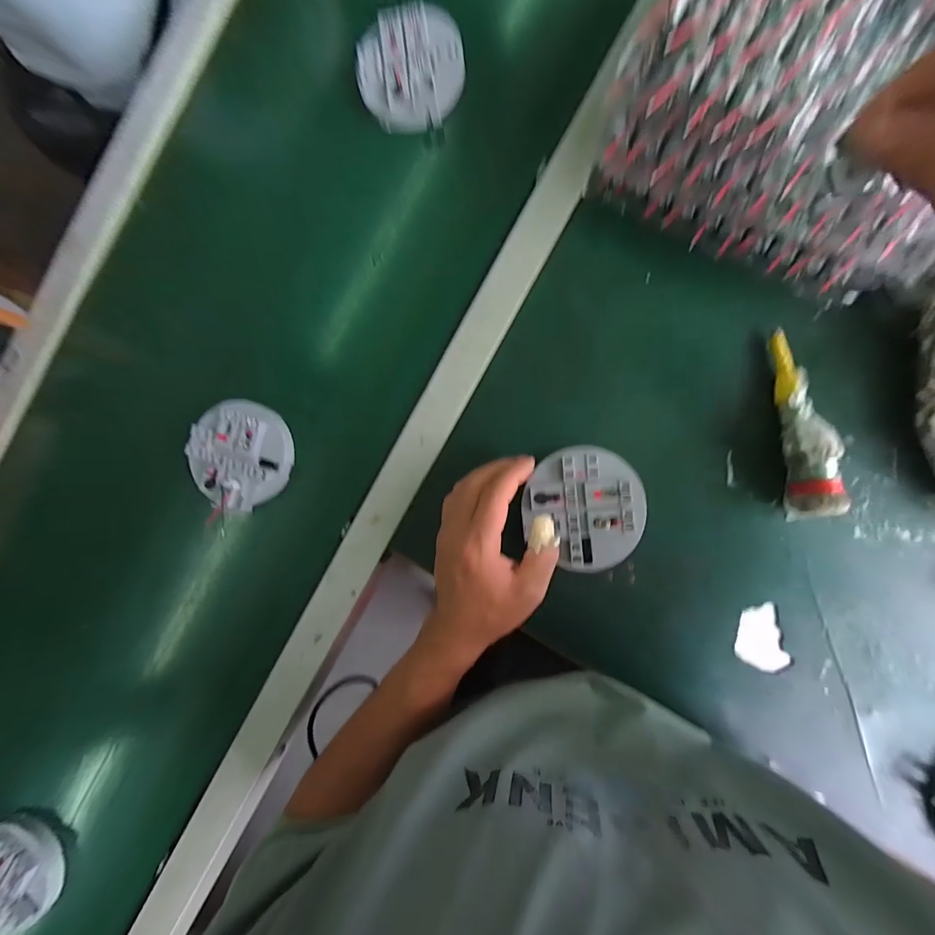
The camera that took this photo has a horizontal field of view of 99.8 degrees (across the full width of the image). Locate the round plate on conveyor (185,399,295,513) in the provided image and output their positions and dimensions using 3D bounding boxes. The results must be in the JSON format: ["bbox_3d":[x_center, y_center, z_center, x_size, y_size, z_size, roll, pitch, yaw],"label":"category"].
[{"bbox_3d":[-0.226,-0.015,0.389,0.100,0.025,0.099,0,87,7],"label":"round plate on conveyor"}]

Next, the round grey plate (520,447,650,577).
[{"bbox_3d":[0.101,0.033,0.334,0.100,0.011,0.095,0,89,7],"label":"round grey plate"}]

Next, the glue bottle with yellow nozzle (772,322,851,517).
[{"bbox_3d":[0.272,-0.035,0.316,0.030,0.034,0.150,-4,86,6],"label":"glue bottle with yellow nozzle"}]

